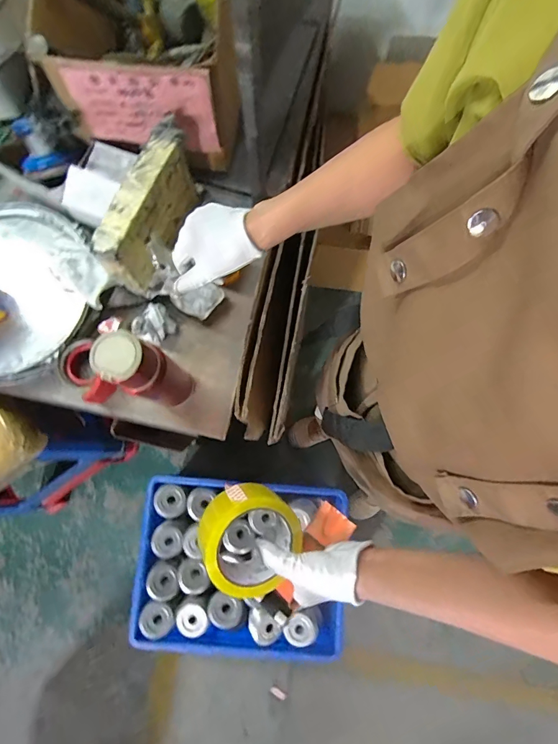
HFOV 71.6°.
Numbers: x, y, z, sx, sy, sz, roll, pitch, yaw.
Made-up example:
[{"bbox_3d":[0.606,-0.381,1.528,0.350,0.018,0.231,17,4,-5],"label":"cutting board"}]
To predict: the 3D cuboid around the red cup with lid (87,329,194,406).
[{"bbox_3d":[-0.183,0.003,0.557,0.060,0.246,0.061,0,79,-1],"label":"red cup with lid"}]

